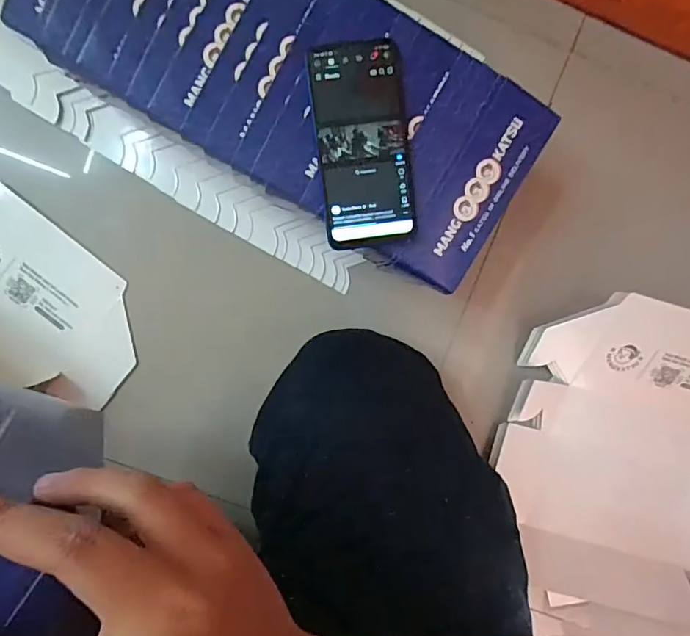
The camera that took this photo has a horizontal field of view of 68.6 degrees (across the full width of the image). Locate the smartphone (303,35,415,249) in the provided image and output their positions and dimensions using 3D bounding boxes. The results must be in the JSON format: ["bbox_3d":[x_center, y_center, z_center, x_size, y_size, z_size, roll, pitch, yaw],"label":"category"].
[{"bbox_3d":[0.016,-0.145,0.429,0.078,0.015,0.163,-7,96,-1],"label":"smartphone"}]

